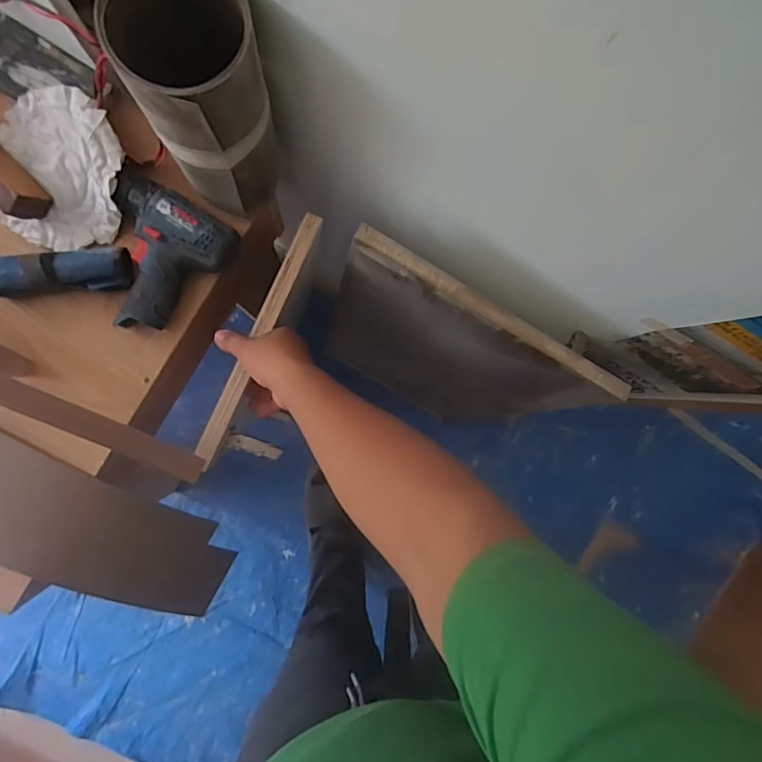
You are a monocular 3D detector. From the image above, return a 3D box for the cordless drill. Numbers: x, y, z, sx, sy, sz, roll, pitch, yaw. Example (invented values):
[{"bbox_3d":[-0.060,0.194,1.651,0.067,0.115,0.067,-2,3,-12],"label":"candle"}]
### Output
[{"bbox_3d":[-0.258,-0.137,0.602,0.138,0.057,0.167,23,87,-6],"label":"cordless drill"}]

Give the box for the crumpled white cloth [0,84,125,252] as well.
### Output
[{"bbox_3d":[-0.375,-0.247,0.589,0.154,0.046,0.175,-5,90,-6],"label":"crumpled white cloth"}]

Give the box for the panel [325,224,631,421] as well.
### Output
[{"bbox_3d":[0.094,-0.032,0.730,0.350,0.387,0.023,29,76,-3],"label":"panel"}]

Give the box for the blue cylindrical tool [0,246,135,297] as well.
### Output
[{"bbox_3d":[-0.373,-0.126,0.592,0.164,0.047,0.053,-9,90,-6],"label":"blue cylindrical tool"}]

